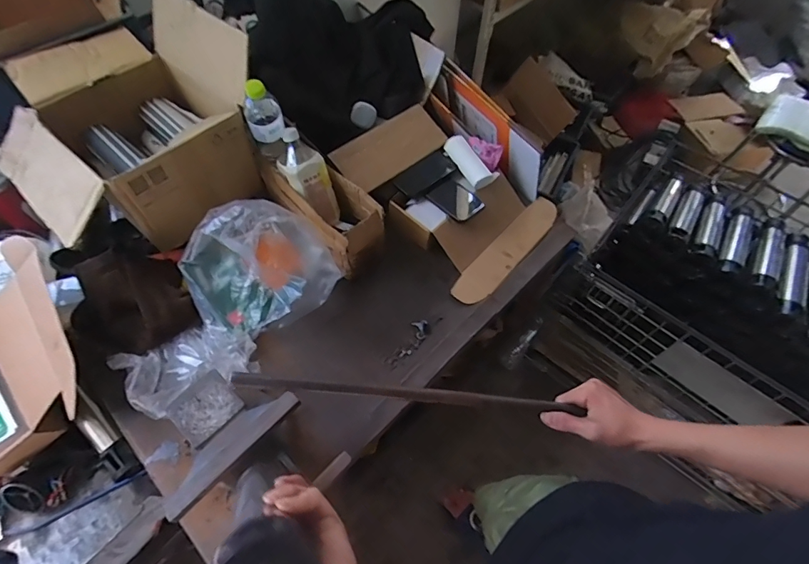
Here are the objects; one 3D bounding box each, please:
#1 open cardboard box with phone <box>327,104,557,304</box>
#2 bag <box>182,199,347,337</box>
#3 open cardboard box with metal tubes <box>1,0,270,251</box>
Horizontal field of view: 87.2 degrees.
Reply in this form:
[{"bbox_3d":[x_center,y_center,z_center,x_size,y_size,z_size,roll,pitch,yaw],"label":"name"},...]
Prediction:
[{"bbox_3d":[0.089,-0.206,0.959,0.458,0.157,0.335,31,63,16],"label":"open cardboard box with phone"},{"bbox_3d":[-0.267,-0.038,0.791,0.265,0.200,0.195,-23,62,-15],"label":"bag"},{"bbox_3d":[-0.554,-0.314,0.816,0.418,0.259,0.411,36,64,19],"label":"open cardboard box with metal tubes"}]

